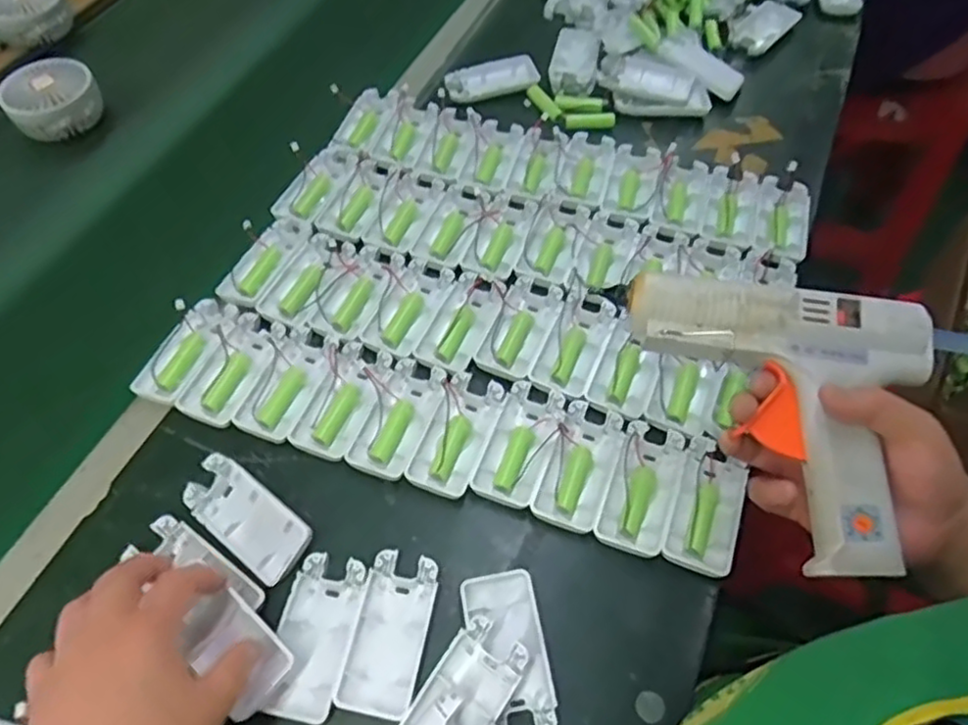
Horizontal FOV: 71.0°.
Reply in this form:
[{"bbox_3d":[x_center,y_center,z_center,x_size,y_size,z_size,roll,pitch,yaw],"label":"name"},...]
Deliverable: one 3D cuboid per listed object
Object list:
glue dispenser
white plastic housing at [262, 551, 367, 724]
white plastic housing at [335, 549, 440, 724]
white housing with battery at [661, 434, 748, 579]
[{"bbox_3d":[0.156,0.026,0.381,0.177,0.049,0.150,10,58,6],"label":"glue dispenser"},{"bbox_3d":[-0.105,0.170,0.424,0.044,0.017,0.094,9,58,5],"label":"white plastic housing"},{"bbox_3d":[-0.058,0.168,0.422,0.044,0.011,0.093,10,58,6],"label":"white plastic housing"},{"bbox_3d":[0.154,0.099,0.467,0.042,0.023,0.091,19,59,11],"label":"white housing with battery"}]

